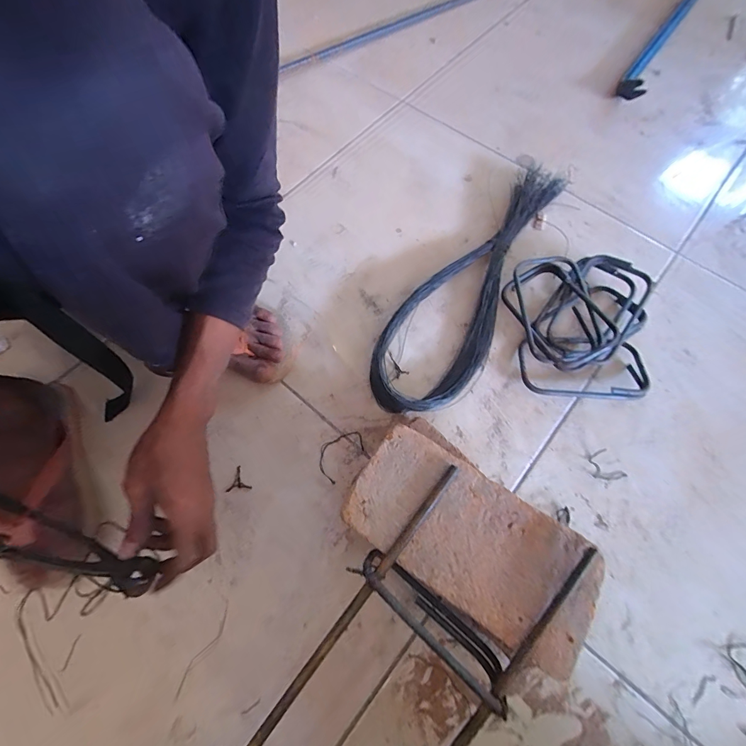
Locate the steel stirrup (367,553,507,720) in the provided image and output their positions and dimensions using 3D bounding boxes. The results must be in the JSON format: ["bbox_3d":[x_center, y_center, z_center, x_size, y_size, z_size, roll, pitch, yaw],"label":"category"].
[{"bbox_3d":[0.048,0.200,0.305,0.136,0.083,0.027,40,72,15],"label":"steel stirrup"}]

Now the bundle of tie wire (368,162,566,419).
[{"bbox_3d":[0.135,-0.119,0.483,0.126,0.032,0.416,33,77,1],"label":"bundle of tie wire"}]

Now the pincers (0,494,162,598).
[{"bbox_3d":[-0.267,0.131,0.296,0.185,0.058,0.027,30,69,-11],"label":"pincers"}]

